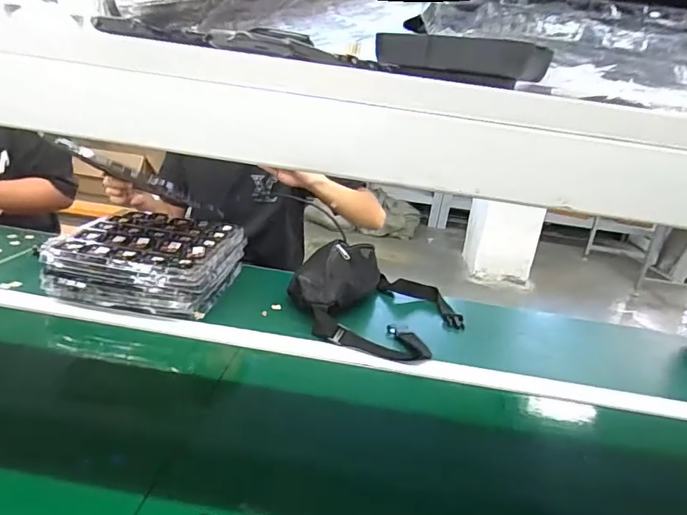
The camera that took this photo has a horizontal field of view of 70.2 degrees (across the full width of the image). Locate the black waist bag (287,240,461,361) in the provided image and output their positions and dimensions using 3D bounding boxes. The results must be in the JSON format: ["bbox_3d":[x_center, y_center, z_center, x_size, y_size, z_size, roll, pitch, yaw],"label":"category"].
[{"bbox_3d":[0.068,0.063,0.930,0.325,0.100,0.301,12,20,12],"label":"black waist bag"}]

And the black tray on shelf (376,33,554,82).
[{"bbox_3d":[0.074,-0.131,0.316,0.045,0.020,0.104,-12,27,-43],"label":"black tray on shelf"}]

